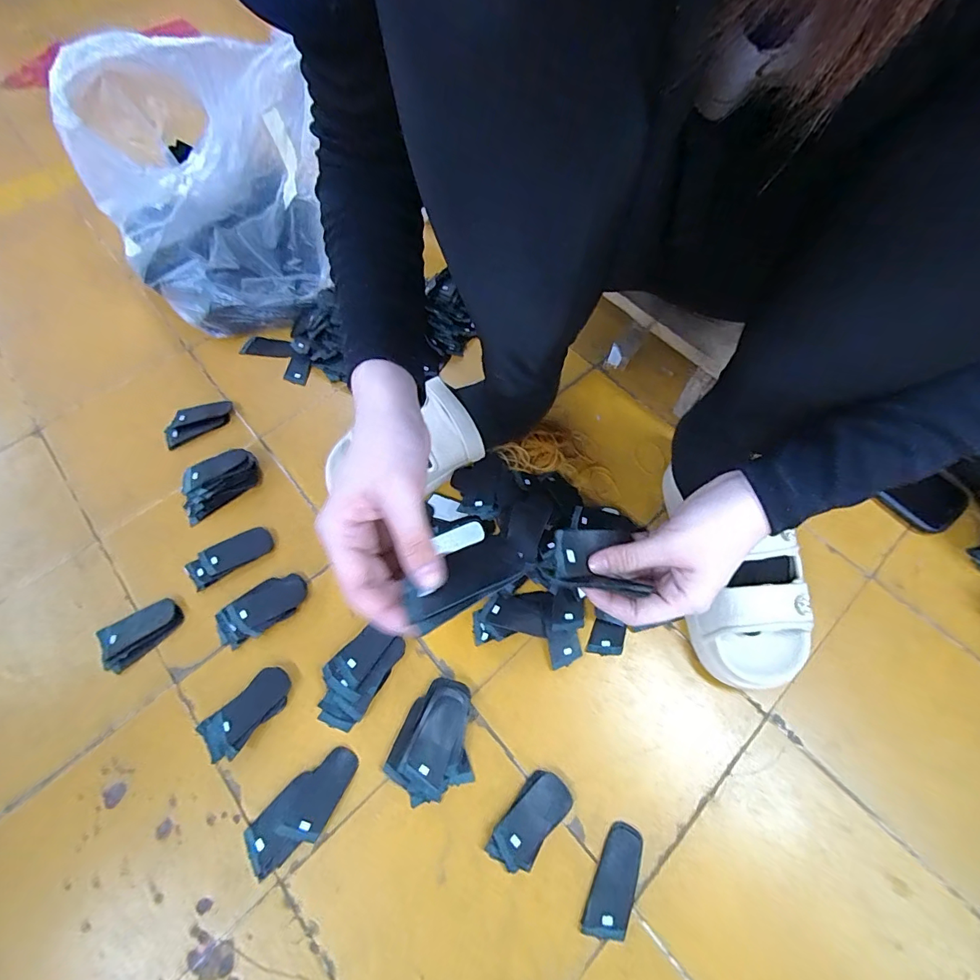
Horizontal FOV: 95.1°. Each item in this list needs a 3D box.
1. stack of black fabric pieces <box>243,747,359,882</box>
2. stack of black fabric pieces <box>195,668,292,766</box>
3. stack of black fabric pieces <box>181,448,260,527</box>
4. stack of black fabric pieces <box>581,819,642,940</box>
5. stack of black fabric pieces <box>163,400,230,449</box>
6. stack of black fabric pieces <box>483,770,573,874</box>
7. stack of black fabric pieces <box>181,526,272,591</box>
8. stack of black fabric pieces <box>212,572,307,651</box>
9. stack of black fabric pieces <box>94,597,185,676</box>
[{"bbox_3d":[-0.161,0.275,0.389,0.104,0.006,0.047,-38,68,-18],"label":"stack of black fabric pieces"},{"bbox_3d":[-0.227,0.207,0.419,0.045,0.013,0.085,40,69,19],"label":"stack of black fabric pieces"},{"bbox_3d":[-0.320,-0.012,0.522,0.098,0.034,0.056,-38,68,-18],"label":"stack of black fabric pieces"},{"bbox_3d":[0.102,0.318,0.365,0.033,0.004,0.078,22,65,12],"label":"stack of black fabric pieces"},{"bbox_3d":[-0.372,-0.086,0.575,0.084,0.022,0.041,-29,66,-14],"label":"stack of black fabric pieces"},{"bbox_3d":[0.034,0.282,0.381,0.039,0.013,0.078,37,68,18],"label":"stack of black fabric pieces"},{"bbox_3d":[-0.284,0.070,0.489,0.085,0.010,0.039,-33,67,-15],"label":"stack of black fabric pieces"},{"bbox_3d":[-0.237,0.121,0.464,0.090,0.010,0.048,-35,67,-17],"label":"stack of black fabric pieces"},{"bbox_3d":[-0.356,0.142,0.455,0.078,0.006,0.048,-37,68,-17],"label":"stack of black fabric pieces"}]

